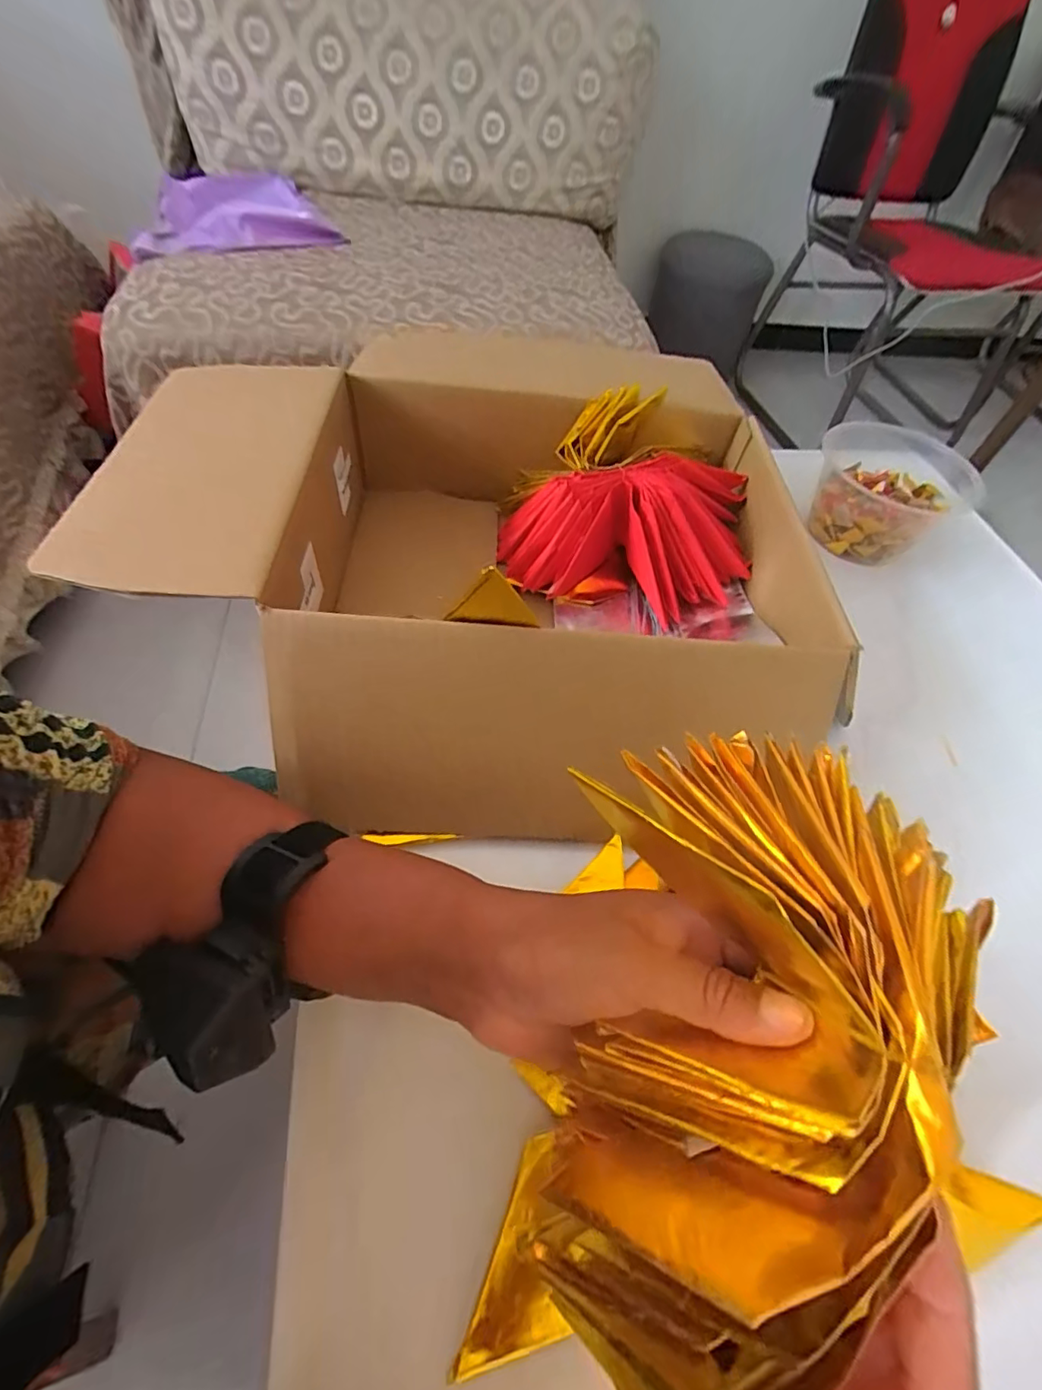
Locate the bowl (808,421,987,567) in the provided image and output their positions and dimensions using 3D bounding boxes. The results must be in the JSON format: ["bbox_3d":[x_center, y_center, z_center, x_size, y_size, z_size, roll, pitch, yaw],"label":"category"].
[{"bbox_3d":[0.347,-0.194,0.522,0.133,0.093,0.121,2,55,-3],"label":"bowl"}]

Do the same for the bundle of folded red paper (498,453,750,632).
[{"bbox_3d":[0.083,-0.132,0.434,0.193,0.090,0.101,6,55,-1],"label":"bundle of folded red paper"}]

